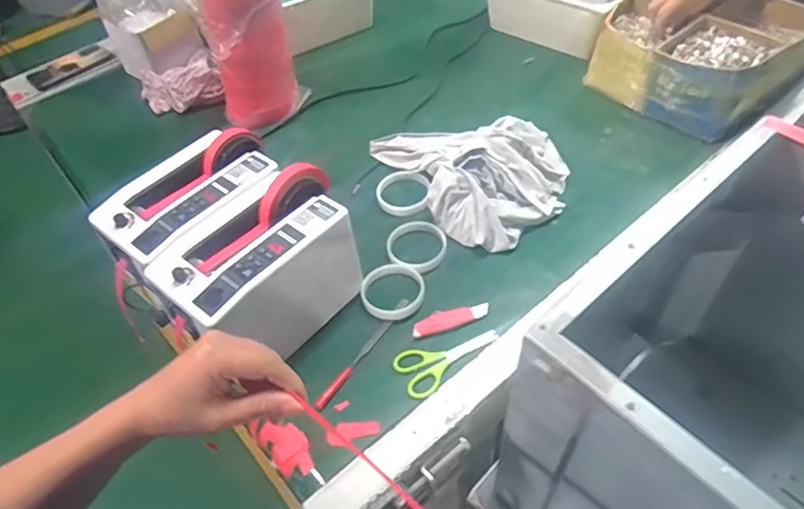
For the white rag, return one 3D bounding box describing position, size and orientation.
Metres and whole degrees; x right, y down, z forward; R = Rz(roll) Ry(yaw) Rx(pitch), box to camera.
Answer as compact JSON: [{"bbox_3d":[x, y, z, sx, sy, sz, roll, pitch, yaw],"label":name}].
[{"bbox_3d":[0.125,-0.152,0.889,0.252,0.103,0.304,-28,53,-16],"label":"white rag"}]

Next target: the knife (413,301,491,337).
[{"bbox_3d":[0.060,0.080,0.734,0.099,0.008,0.028,-17,51,-8],"label":"knife"}]

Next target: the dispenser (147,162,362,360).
[{"bbox_3d":[-0.159,0.017,0.710,0.140,0.154,0.229,33,61,28],"label":"dispenser"}]

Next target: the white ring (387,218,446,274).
[{"bbox_3d":[0.021,-0.013,0.816,0.081,0.013,0.084,-3,50,4],"label":"white ring"}]

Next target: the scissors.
[{"bbox_3d":[0.057,0.123,0.696,0.127,0.007,0.062,-24,52,-14],"label":"scissors"}]

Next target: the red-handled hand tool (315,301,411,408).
[{"bbox_3d":[-0.046,0.120,0.711,0.012,0.006,0.178,27,58,25],"label":"red-handled hand tool"}]

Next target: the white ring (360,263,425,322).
[{"bbox_3d":[-0.011,0.050,0.769,0.082,0.022,0.093,4,51,9],"label":"white ring"}]

